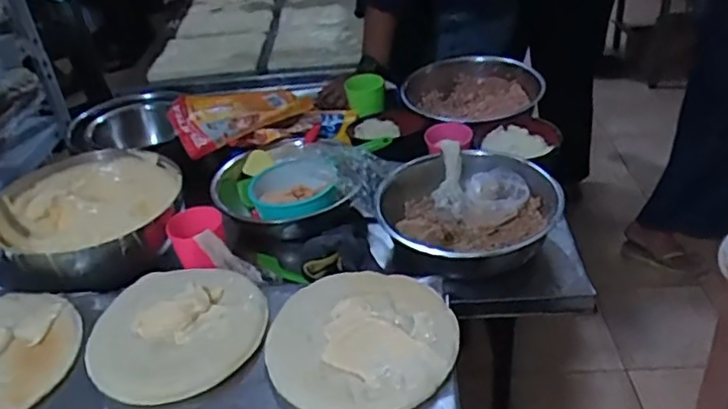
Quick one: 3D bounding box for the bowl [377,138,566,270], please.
[{"bbox_3d":[0.156,0.012,0.943,0.238,0.086,0.266,23,44,37],"label":"bowl"}]

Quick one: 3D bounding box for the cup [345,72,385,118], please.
[{"bbox_3d":[0.001,-0.205,1.194,0.064,0.055,0.070,-5,34,3],"label":"cup"}]

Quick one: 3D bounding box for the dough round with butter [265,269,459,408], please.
[{"bbox_3d":[0.003,0.146,0.702,0.209,0.027,0.186,-32,41,-33],"label":"dough round with butter"}]

